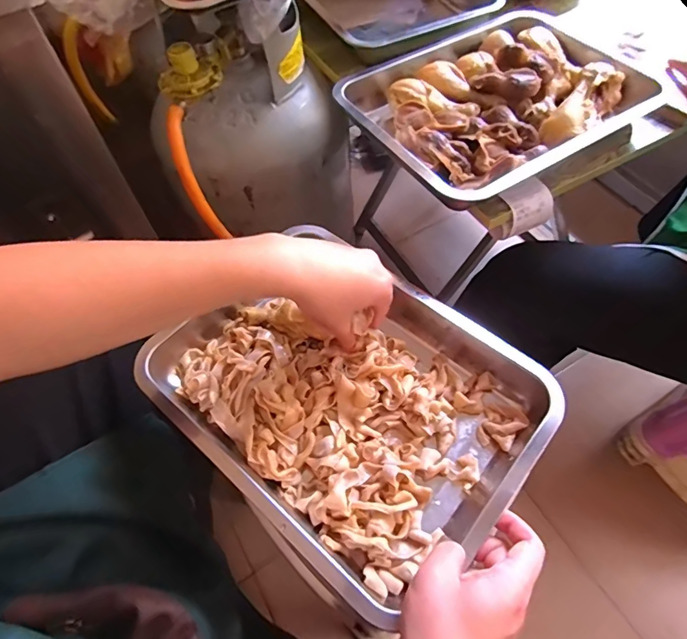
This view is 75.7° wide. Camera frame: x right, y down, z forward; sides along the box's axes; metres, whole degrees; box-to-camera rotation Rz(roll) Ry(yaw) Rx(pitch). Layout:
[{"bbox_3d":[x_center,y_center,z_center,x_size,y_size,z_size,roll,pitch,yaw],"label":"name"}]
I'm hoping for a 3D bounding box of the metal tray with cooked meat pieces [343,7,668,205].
[{"bbox_3d":[0.196,-0.279,0.566,0.339,0.071,0.268,-32,63,-16],"label":"metal tray with cooked meat pieces"}]

